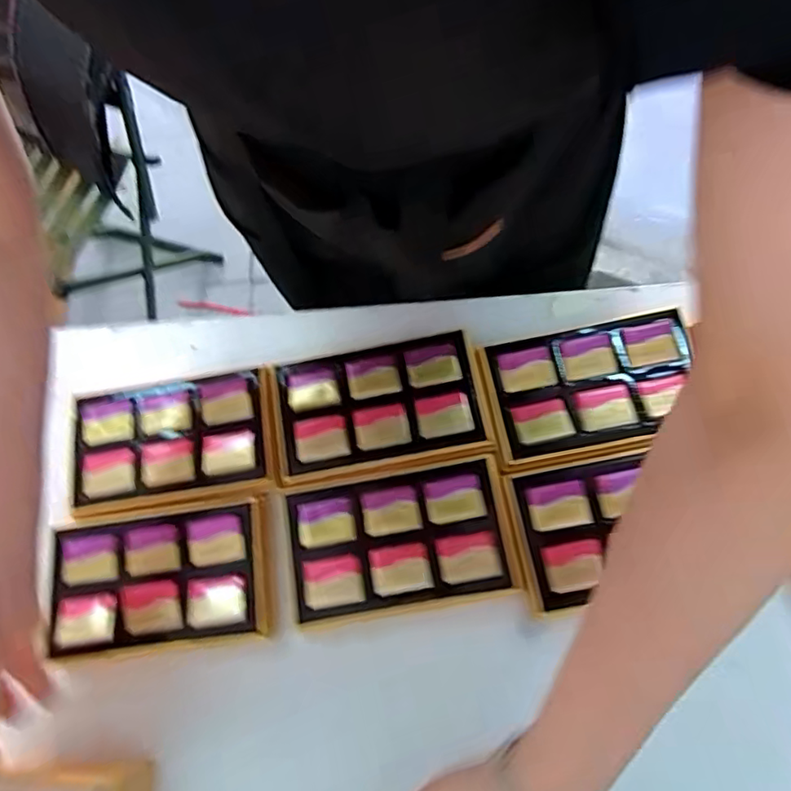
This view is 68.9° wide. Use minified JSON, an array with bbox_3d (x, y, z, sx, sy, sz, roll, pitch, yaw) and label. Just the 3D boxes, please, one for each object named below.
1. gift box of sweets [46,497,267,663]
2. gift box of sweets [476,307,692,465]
[{"bbox_3d":[-0.176,0.142,0.434,0.158,0.029,0.094,-7,67,-2],"label":"gift box of sweets"},{"bbox_3d":[0.151,-0.009,0.447,0.154,0.026,0.099,-10,71,2],"label":"gift box of sweets"}]

